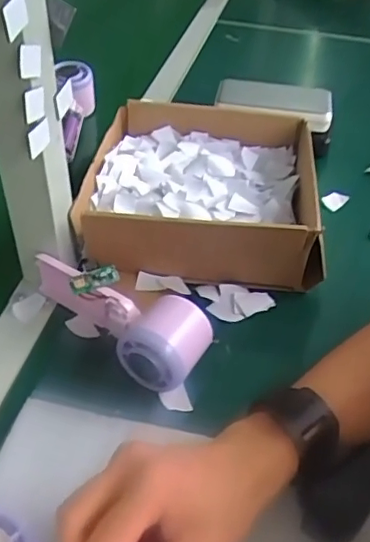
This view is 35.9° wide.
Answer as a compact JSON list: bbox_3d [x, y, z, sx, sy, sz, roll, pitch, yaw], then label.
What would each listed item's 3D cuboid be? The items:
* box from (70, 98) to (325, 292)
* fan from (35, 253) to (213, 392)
[{"bbox_3d":[0.019,-0.086,0.584,0.218,0.075,0.218,5,44,0],"label":"box"},{"bbox_3d":[-0.049,0.028,0.466,0.066,0.053,0.161,-32,52,-31],"label":"fan"}]

